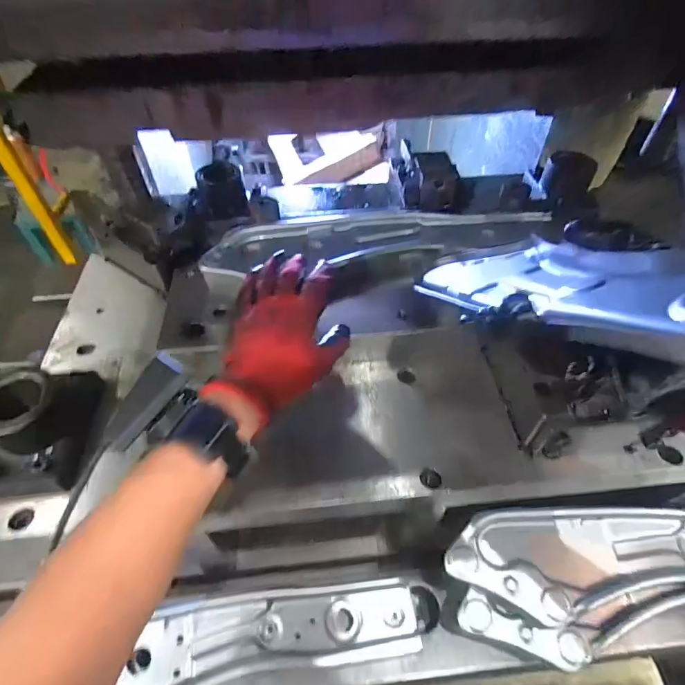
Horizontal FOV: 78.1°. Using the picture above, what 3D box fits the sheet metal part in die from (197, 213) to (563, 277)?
[{"bbox_3d":[0.056,-0.135,0.539,0.443,0.022,0.091,-6,49,-5],"label":"sheet metal part in die"}]

